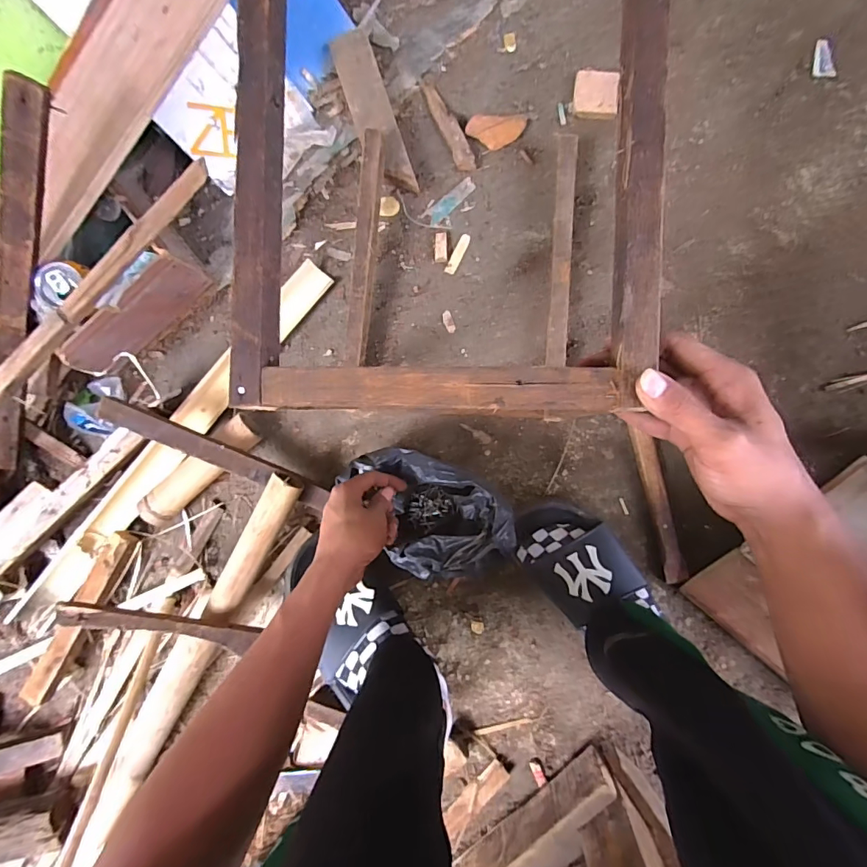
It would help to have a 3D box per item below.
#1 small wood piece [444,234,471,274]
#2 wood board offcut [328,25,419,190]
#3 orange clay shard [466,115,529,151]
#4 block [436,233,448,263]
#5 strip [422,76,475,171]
[{"bbox_3d":[0.034,-0.250,0.627,0.015,0.004,0.061,27,90,9],"label":"small wood piece"},{"bbox_3d":[-0.084,-0.445,0.620,0.057,0.019,0.231,-18,88,1],"label":"wood board offcut"},{"bbox_3d":[0.088,-0.418,0.624,0.079,0.020,0.043,-7,85,8],"label":"orange clay shard"},{"bbox_3d":[0.011,-0.260,0.629,0.017,0.005,0.043,0,86,8],"label":"block"},{"bbox_3d":[0.018,-0.436,0.633,0.025,0.019,0.155,-25,83,6],"label":"strip"}]

